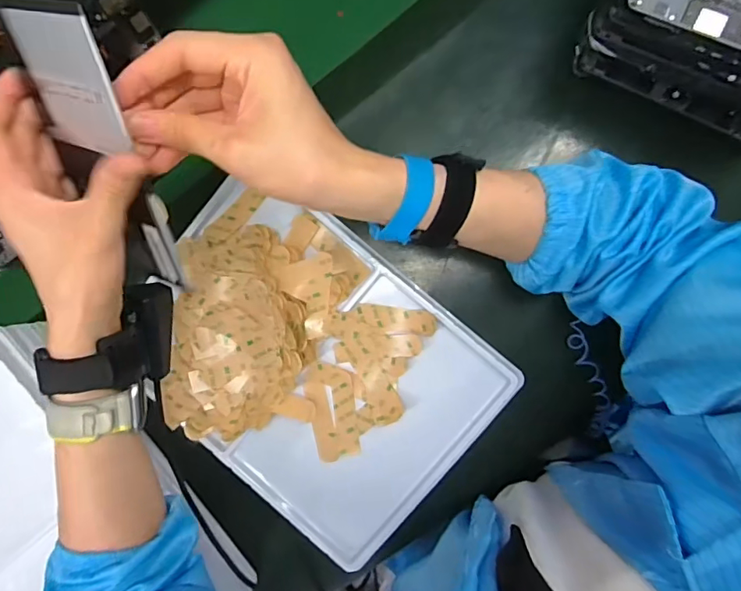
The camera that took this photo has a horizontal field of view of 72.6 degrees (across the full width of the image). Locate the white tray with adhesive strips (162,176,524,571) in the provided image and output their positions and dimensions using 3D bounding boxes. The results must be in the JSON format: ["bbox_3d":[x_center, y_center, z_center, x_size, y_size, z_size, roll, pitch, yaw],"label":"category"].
[{"bbox_3d":[-0.059,0.067,0.460,0.316,0.040,0.233,38,94,5],"label":"white tray with adhesive strips"}]

